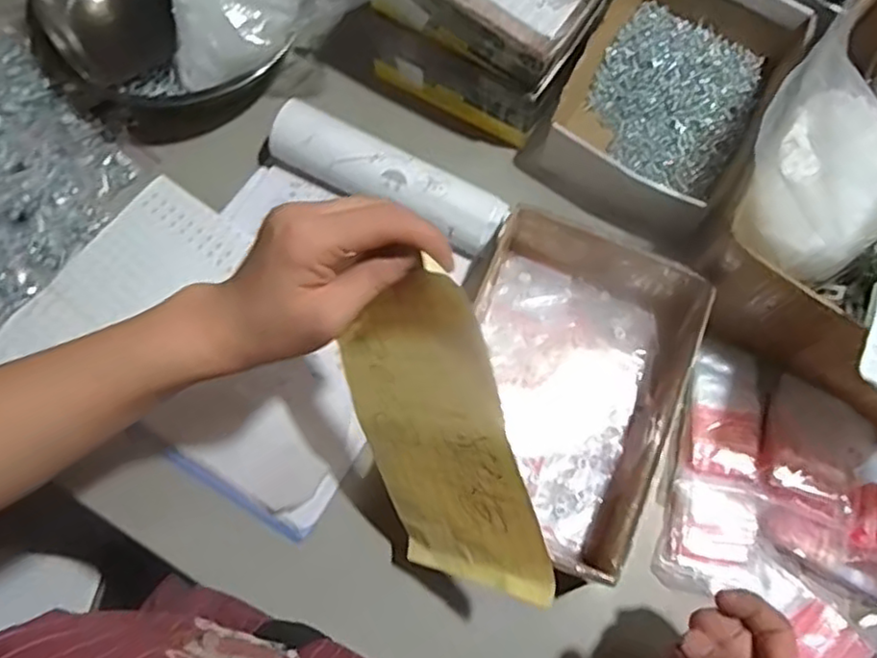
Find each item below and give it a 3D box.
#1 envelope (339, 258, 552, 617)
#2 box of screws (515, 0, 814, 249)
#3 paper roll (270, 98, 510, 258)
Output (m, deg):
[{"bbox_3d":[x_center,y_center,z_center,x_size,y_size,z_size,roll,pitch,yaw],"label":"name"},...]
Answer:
[{"bbox_3d":[-0.001,0.070,0.419,0.010,0.114,0.218,-36,117,-48],"label":"envelope"},{"bbox_3d":[0.216,-0.223,0.637,0.175,0.070,0.259,30,74,9],"label":"box of screws"},{"bbox_3d":[-0.047,-0.130,0.597,0.223,0.045,0.058,28,74,9],"label":"paper roll"}]

